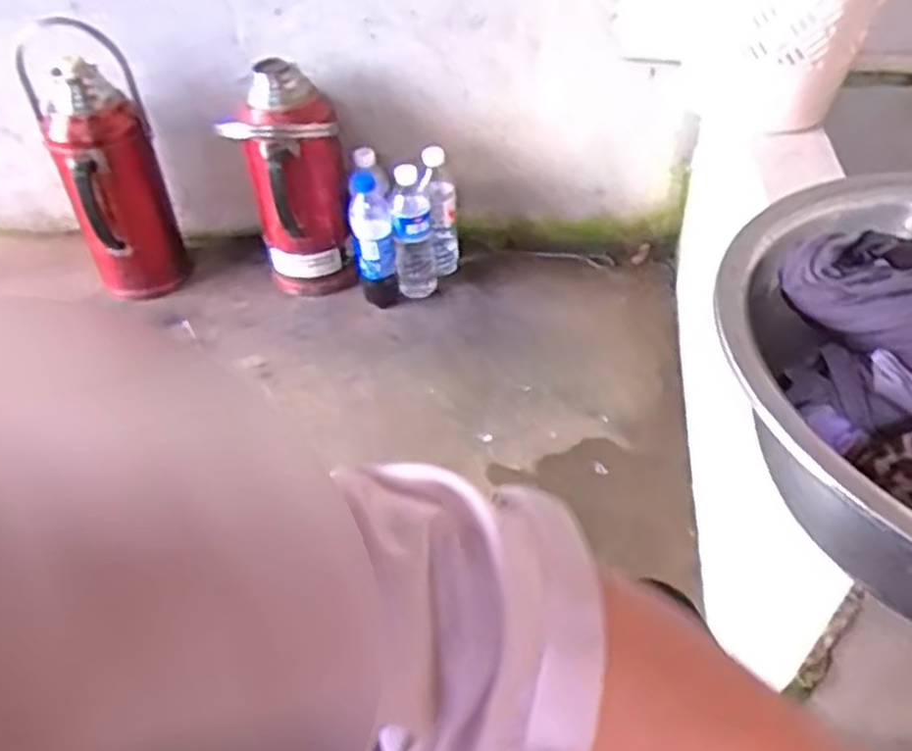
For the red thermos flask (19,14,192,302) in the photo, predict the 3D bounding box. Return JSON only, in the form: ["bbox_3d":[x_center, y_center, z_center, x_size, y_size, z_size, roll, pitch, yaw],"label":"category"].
[{"bbox_3d":[-0.546,-0.311,1.248,0.136,0.452,0.126,-27,47,-23],"label":"red thermos flask"}]

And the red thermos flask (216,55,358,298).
[{"bbox_3d":[-0.255,-0.279,1.245,0.144,0.367,0.157,-19,44,-15],"label":"red thermos flask"}]

